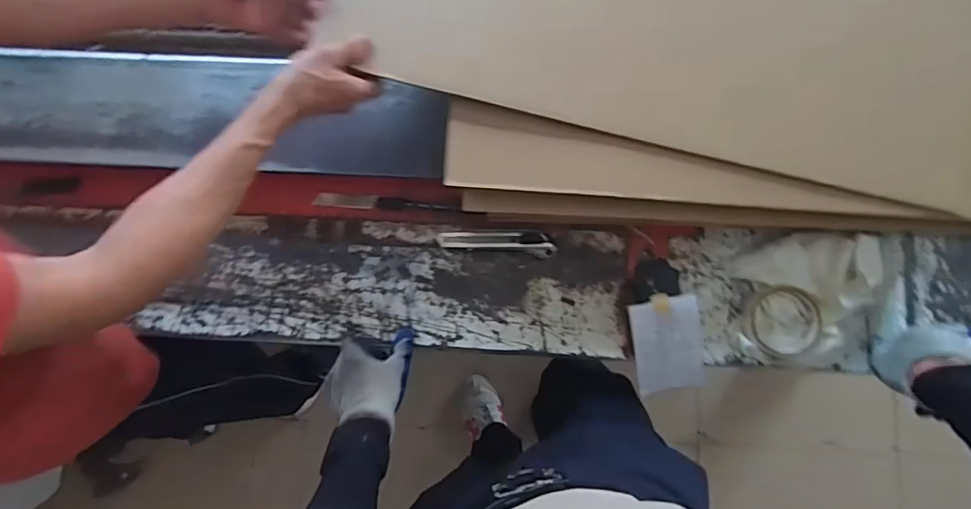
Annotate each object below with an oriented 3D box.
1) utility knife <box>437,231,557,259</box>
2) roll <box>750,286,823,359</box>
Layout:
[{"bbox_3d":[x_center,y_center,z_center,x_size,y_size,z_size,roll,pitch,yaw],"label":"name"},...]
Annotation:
[{"bbox_3d":[0.014,-0.014,0.661,0.140,0.011,0.029,2,82,0],"label":"utility knife"},{"bbox_3d":[0.339,0.076,0.610,0.073,0.019,0.081,-3,82,0],"label":"roll"}]

